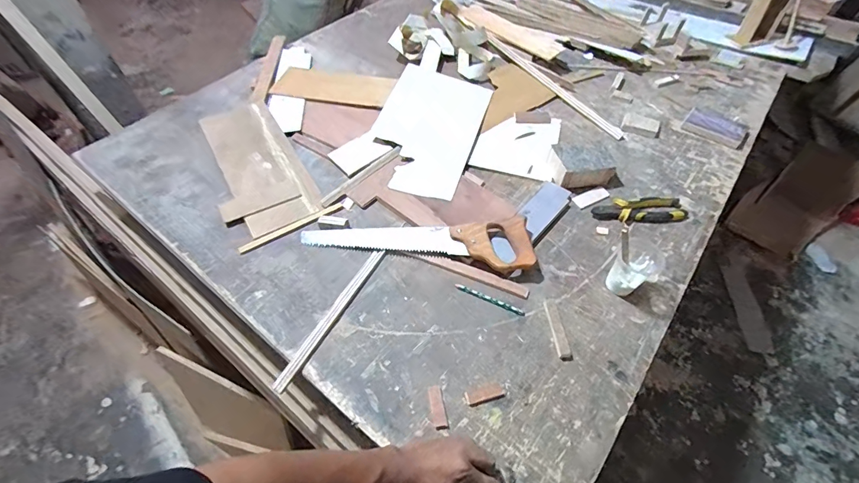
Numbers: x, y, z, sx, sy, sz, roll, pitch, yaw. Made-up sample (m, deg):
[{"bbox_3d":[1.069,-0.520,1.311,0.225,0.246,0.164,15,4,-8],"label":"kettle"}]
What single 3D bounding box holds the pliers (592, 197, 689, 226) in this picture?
[{"bbox_3d":[0.423,-0.065,0.798,0.179,0.024,0.065,-6,56,-6],"label":"pliers"}]

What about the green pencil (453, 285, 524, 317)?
[{"bbox_3d":[0.104,0.100,0.688,0.125,0.006,0.013,24,58,14],"label":"green pencil"}]

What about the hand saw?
[{"bbox_3d":[-0.026,-0.015,0.741,0.432,0.053,0.099,9,55,4],"label":"hand saw"}]

